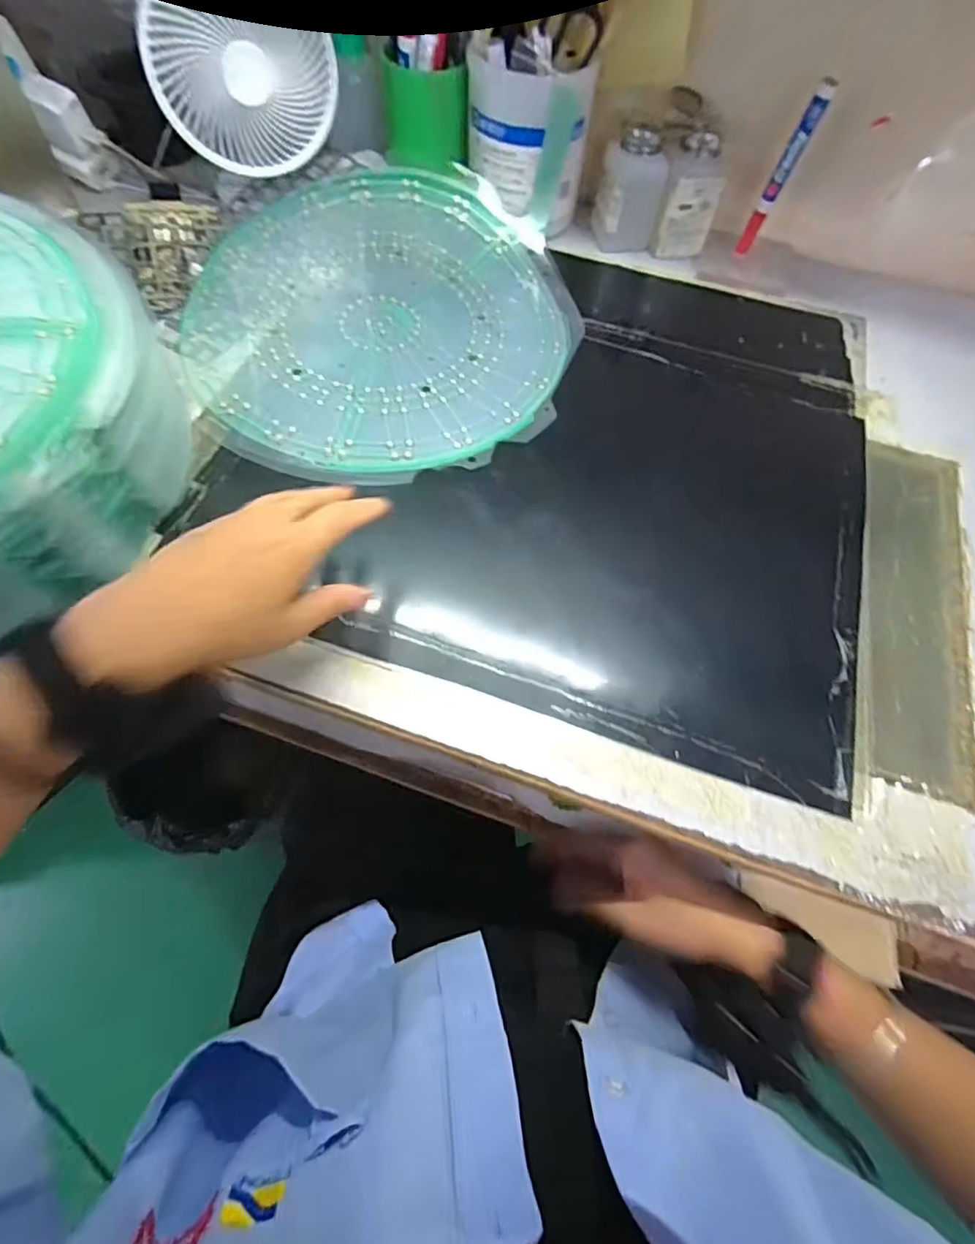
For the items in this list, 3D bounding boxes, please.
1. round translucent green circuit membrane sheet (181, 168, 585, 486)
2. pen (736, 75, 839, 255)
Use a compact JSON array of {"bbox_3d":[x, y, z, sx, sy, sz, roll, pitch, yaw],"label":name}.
[{"bbox_3d":[-0.088,-0.280,0.503,0.348,0.039,0.345,2,63,-3],"label":"round translucent green circuit membrane sheet"},{"bbox_3d":[0.272,-0.413,0.527,0.022,0.149,0.016,23,64,8],"label":"pen"}]

